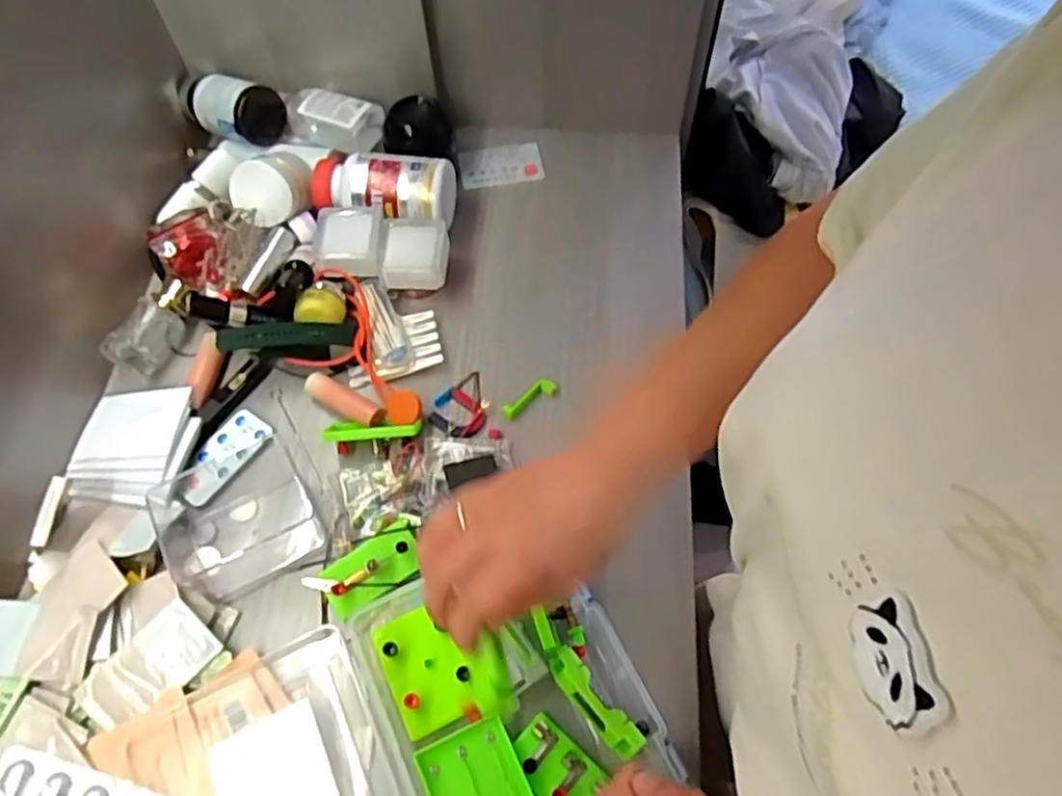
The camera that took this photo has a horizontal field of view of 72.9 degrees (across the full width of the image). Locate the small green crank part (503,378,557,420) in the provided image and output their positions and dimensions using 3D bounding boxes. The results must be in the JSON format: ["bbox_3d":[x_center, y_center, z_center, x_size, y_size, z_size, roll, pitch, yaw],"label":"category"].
[{"bbox_3d":[-0.001,0.000,0.603,0.051,0.004,0.018,-32,63,-17],"label":"small green crank part"}]

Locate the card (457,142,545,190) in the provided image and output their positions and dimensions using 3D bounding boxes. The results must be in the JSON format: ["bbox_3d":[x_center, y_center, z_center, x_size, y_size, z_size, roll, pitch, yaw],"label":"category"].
[{"bbox_3d":[-0.031,-0.242,0.743,0.085,0.006,0.055,-9,64,-8],"label":"card"}]

